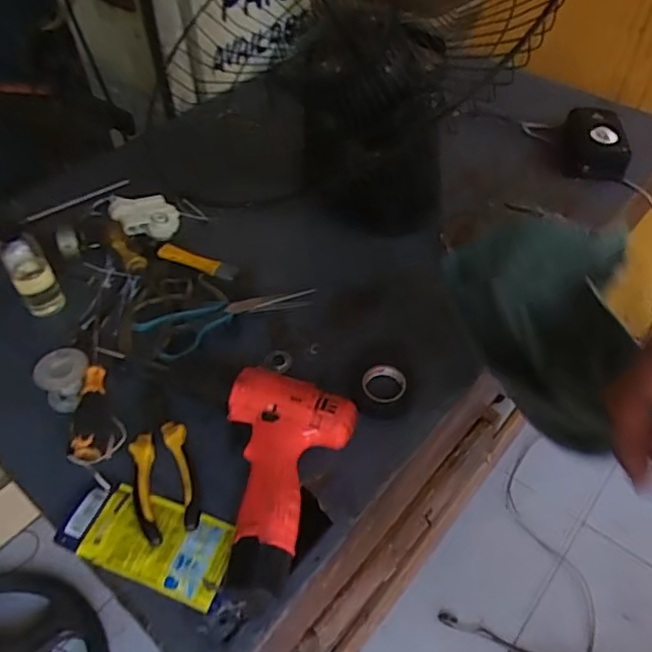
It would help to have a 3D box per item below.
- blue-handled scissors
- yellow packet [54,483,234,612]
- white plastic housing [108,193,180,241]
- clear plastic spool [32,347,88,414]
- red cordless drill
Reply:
[{"bbox_3d":[-0.100,-0.007,0.640,0.196,0.023,0.056,-19,50,-16],"label":"blue-handled scissors"},{"bbox_3d":[-0.150,0.179,0.504,0.142,0.015,0.069,15,49,14],"label":"yellow packet"},{"bbox_3d":[-0.236,-0.144,0.769,0.085,0.033,0.060,-4,48,-3],"label":"white plastic housing"},{"bbox_3d":[-0.260,0.055,0.593,0.045,0.047,0.053,-8,49,-6],"label":"clear plastic spool"},{"bbox_3d":[-0.052,0.125,0.527,0.115,0.061,0.174,17,51,16],"label":"red cordless drill"}]

